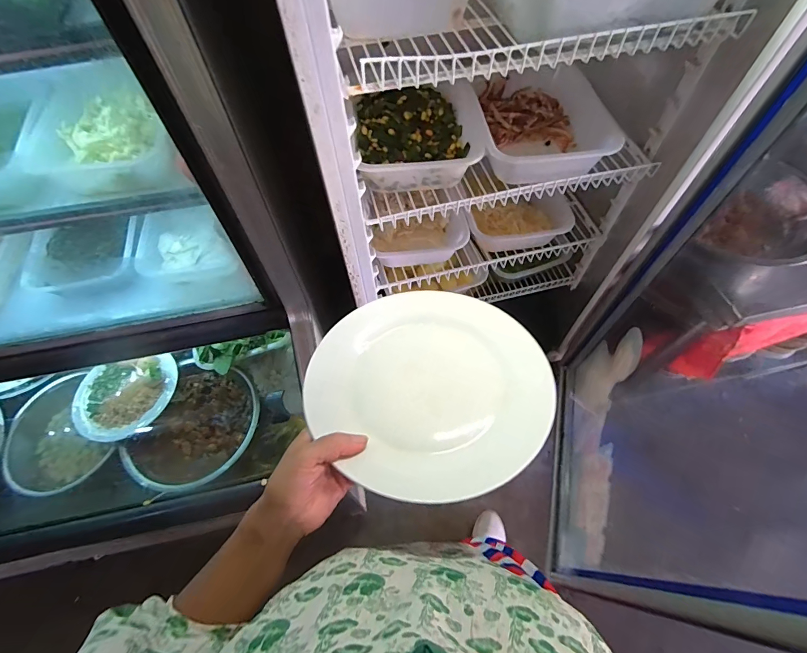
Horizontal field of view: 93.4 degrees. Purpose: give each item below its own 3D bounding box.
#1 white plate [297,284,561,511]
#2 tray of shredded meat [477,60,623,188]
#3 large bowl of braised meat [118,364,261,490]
[{"bbox_3d":[0.023,0.049,0.395,0.235,0.029,0.244,1,46,-2],"label":"white plate"},{"bbox_3d":[0.234,-0.361,0.666,0.219,0.074,0.280,4,60,3],"label":"tray of shredded meat"},{"bbox_3d":[-0.503,0.242,0.944,0.253,0.104,0.322,20,62,12],"label":"large bowl of braised meat"}]

